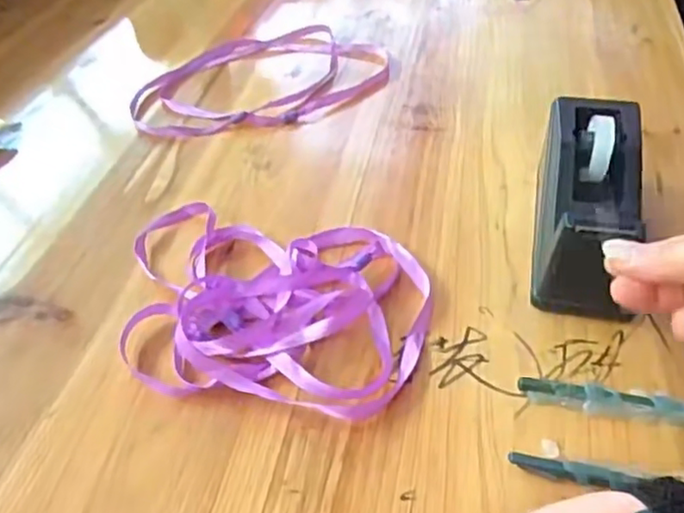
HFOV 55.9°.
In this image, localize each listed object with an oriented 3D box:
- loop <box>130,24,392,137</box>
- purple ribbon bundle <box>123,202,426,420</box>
[{"bbox_3d":[-0.077,-0.180,0.635,0.245,0.013,0.176,-9,42,-4],"label":"loop"},{"bbox_3d":[-0.052,0.026,0.403,0.206,0.024,0.142,10,44,16],"label":"purple ribbon bundle"}]

